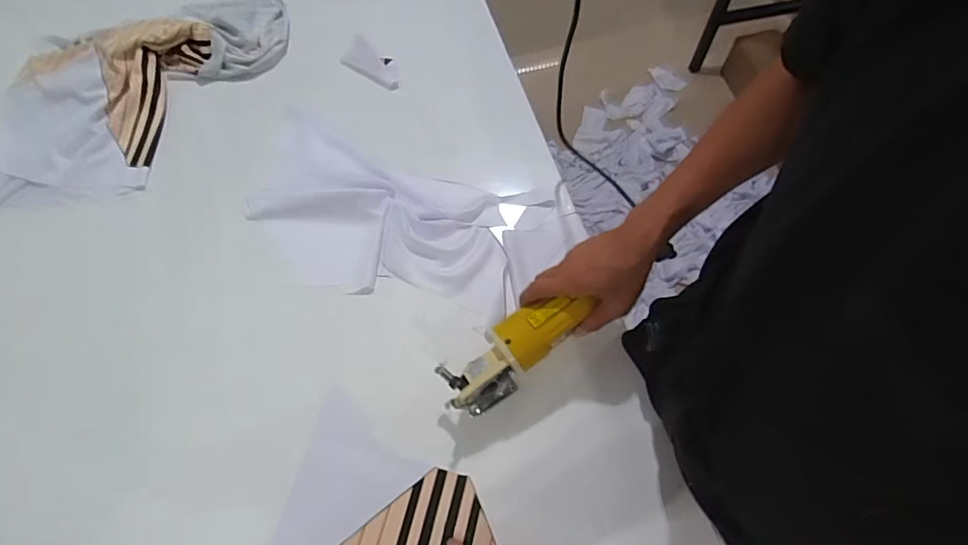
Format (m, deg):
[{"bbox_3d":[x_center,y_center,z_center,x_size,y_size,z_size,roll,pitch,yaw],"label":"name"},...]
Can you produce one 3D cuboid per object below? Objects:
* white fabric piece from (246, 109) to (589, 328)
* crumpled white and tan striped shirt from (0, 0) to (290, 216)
[{"bbox_3d":[-0.113,-0.079,0.705,0.457,0.018,0.237,16,66,10],"label":"white fabric piece"},{"bbox_3d":[-0.563,-0.295,0.800,0.445,0.037,0.421,-2,65,1],"label":"crumpled white and tan striped shirt"}]

